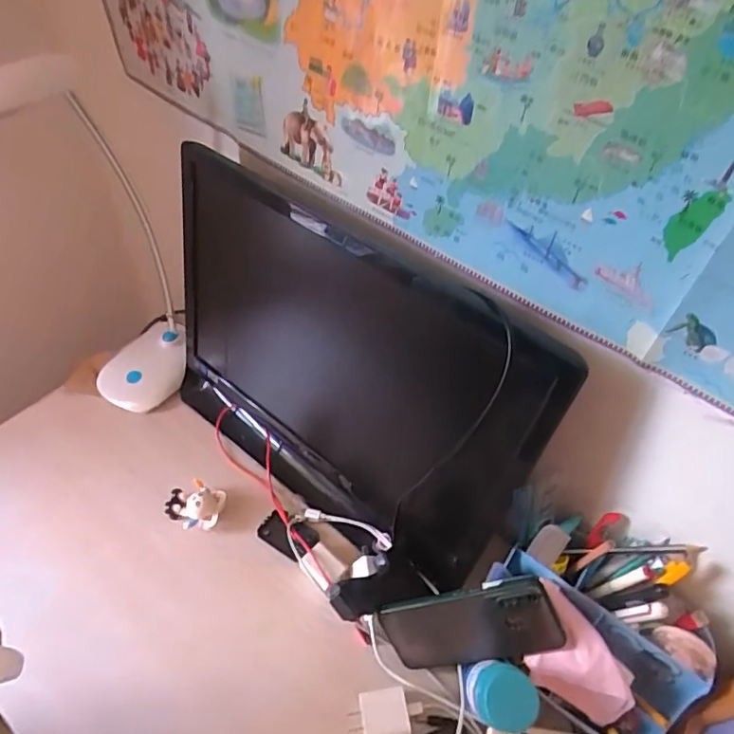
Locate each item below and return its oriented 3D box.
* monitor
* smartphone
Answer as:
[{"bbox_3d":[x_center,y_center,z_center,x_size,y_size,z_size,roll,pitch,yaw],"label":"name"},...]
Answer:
[{"bbox_3d":[-0.036,0.013,0.599,0.436,0.367,0.124,30,49,17],"label":"monitor"},{"bbox_3d":[0.097,0.246,0.520,0.159,0.084,0.008,-22,15,22],"label":"smartphone"}]

